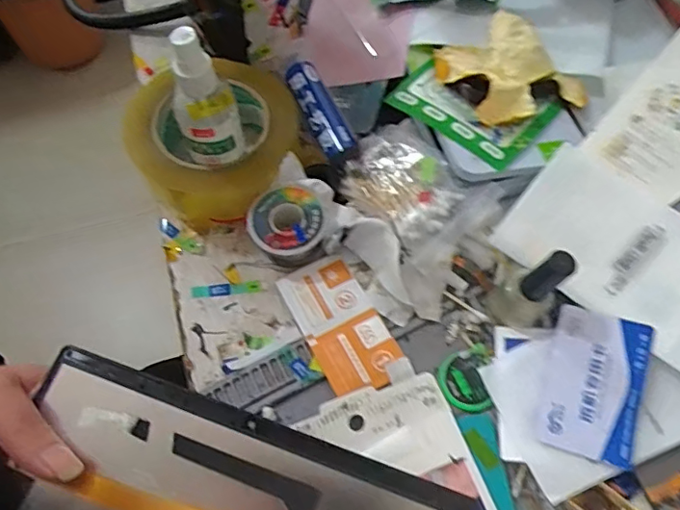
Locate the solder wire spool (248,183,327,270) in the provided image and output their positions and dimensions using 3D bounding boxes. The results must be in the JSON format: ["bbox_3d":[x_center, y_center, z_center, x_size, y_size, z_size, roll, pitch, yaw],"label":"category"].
[{"bbox_3d":[-0.036,-0.020,0.384,0.051,0.025,0.049,0,64,-1],"label":"solder wire spool"}]

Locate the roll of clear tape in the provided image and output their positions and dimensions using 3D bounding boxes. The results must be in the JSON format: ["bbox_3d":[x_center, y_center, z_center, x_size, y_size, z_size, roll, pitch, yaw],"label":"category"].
[{"bbox_3d":[-0.088,-0.085,0.401,0.120,0.054,0.111,0,64,-1],"label":"roll of clear tape"}]

